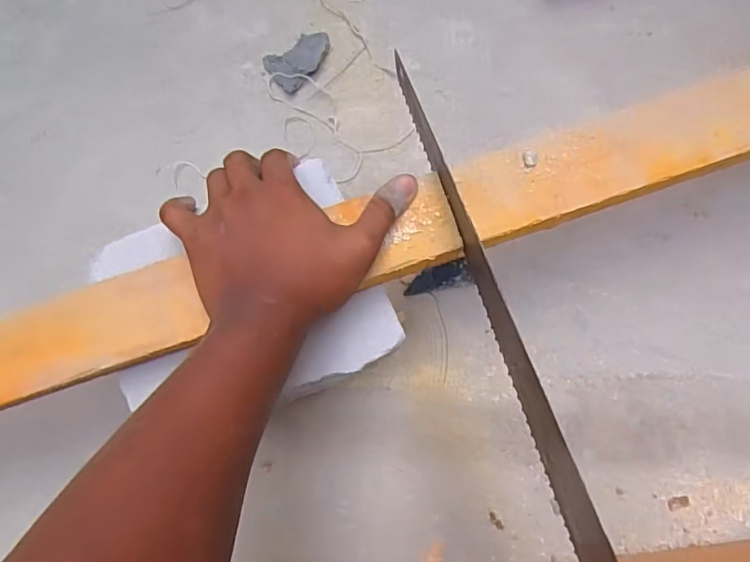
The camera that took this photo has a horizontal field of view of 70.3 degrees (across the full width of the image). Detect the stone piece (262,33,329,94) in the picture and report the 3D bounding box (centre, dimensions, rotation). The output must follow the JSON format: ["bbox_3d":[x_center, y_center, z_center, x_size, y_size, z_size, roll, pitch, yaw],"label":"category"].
[{"bbox_3d":[-0.072,-0.212,0.504,0.062,0.010,0.045,-42,82,-3],"label":"stone piece"}]

